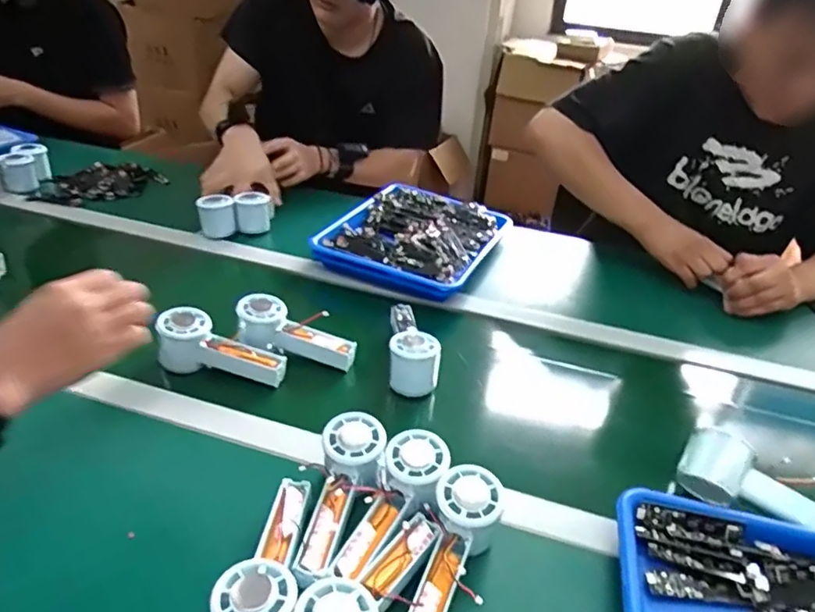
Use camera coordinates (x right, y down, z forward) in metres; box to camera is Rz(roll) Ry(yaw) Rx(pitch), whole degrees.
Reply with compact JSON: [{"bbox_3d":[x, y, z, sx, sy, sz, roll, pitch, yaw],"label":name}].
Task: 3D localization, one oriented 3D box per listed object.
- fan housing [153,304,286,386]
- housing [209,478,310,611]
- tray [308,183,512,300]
[{"bbox_3d":[-0.219,0.057,0.676,0.148,0.062,0.046,22,32,-6],"label":"fan housing"},{"bbox_3d":[-0.109,0.198,0.446,0.062,0.048,0.155,1,33,-7],"label":"housing"},{"bbox_3d":[0.019,-0.114,0.967,0.240,0.054,0.305,18,34,18],"label":"tray"}]

